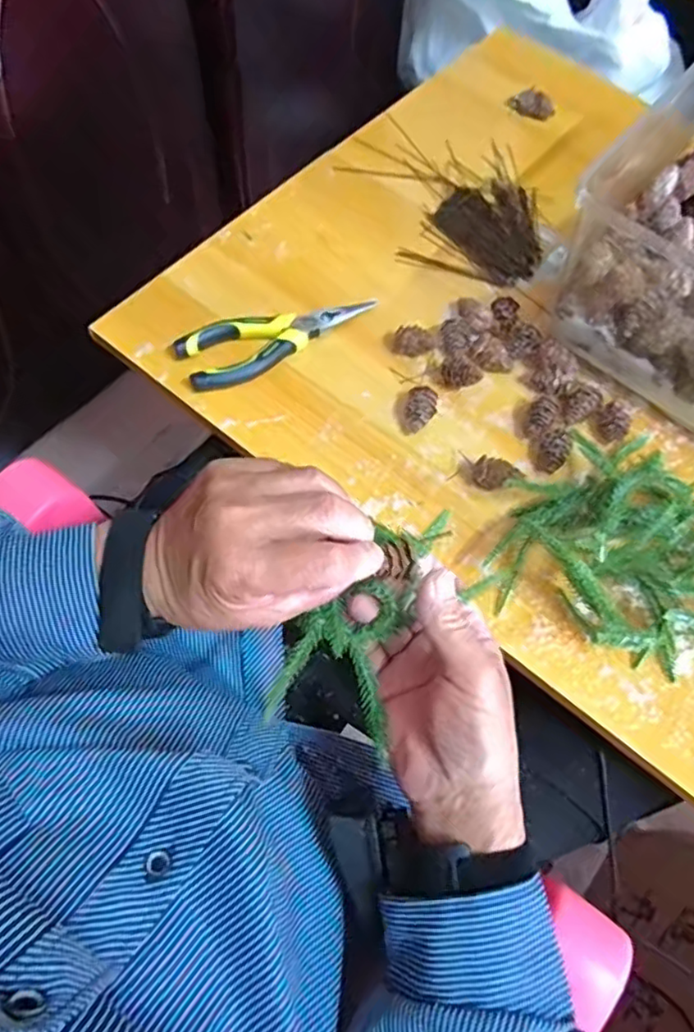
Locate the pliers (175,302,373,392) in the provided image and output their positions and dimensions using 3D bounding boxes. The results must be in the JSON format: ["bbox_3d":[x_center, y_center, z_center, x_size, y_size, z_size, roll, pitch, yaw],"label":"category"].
[{"bbox_3d":[-0.053,-0.141,0.507,0.157,0.016,0.050,-23,68,-14],"label":"pliers"}]

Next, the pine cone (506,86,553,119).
[{"bbox_3d":[0.189,-0.421,0.656,0.048,0.015,0.025,24,65,8],"label":"pine cone"}]

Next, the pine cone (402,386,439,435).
[{"bbox_3d":[0.055,-0.078,0.486,0.022,0.021,0.034,17,64,4],"label":"pine cone"}]

